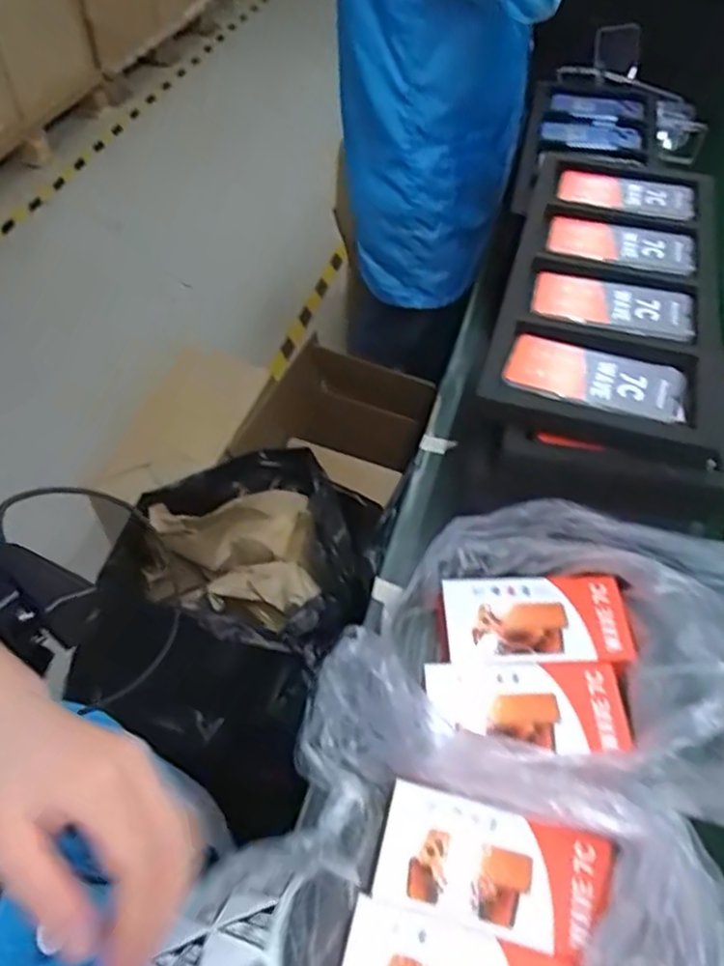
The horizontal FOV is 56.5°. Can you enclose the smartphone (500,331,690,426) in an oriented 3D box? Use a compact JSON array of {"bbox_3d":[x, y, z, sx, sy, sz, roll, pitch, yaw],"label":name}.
[{"bbox_3d":[0.230,-0.104,0.662,0.171,0.005,0.073,16,53,10],"label":"smartphone"}]

